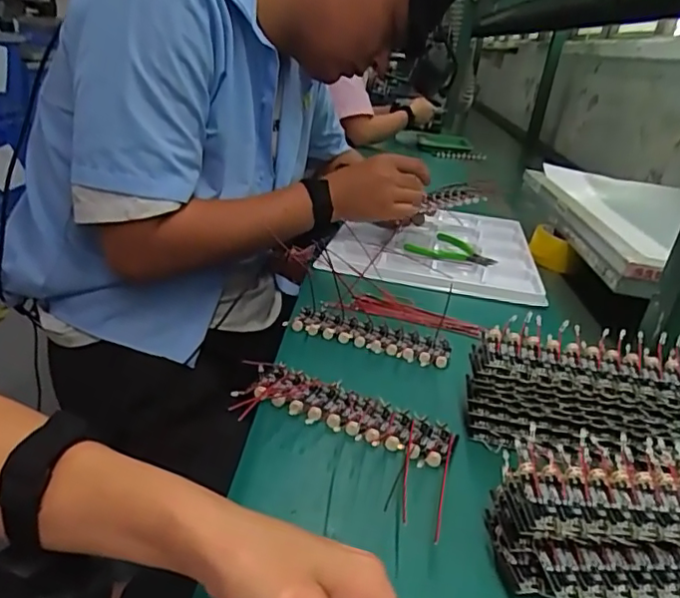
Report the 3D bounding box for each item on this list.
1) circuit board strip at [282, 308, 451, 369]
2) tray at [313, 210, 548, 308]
[{"bbox_3d":[0.029,0.035,0.565,0.154,0.013,0.058,16,25,14],"label":"circuit board strip"},{"bbox_3d":[0.142,-0.085,0.855,0.282,0.030,0.355,12,24,7],"label":"tray"}]

